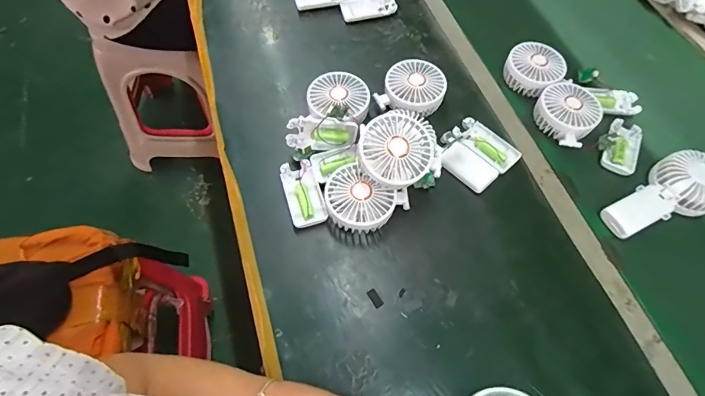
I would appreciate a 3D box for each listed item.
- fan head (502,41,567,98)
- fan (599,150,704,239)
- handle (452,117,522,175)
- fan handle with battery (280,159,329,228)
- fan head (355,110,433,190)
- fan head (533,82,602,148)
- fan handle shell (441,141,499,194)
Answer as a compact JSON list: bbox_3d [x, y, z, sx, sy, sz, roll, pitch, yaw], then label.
[{"bbox_3d":[0.288,-0.204,0.638,0.075,0.042,0.083,-40,70,-20],"label":"fan head"},{"bbox_3d":[0.426,-0.001,0.542,0.183,0.035,0.084,-27,66,-15],"label":"fan"},{"bbox_3d":[0.193,-0.077,0.582,0.096,0.013,0.054,41,68,18],"label":"handle"},{"bbox_3d":[-0.066,-0.005,0.538,0.047,0.018,0.093,-16,63,-10],"label":"fan handle with battery"},{"bbox_3d":[0.051,-0.057,0.487,0.092,0.038,0.091,-17,85,-12],"label":"fan head"},{"bbox_3d":[0.319,-0.126,0.602,0.085,0.041,0.090,1,62,-1],"label":"fan head"},{"bbox_3d":[0.160,-0.043,0.552,0.074,0.017,0.044,38,67,17],"label":"fan handle shell"}]

